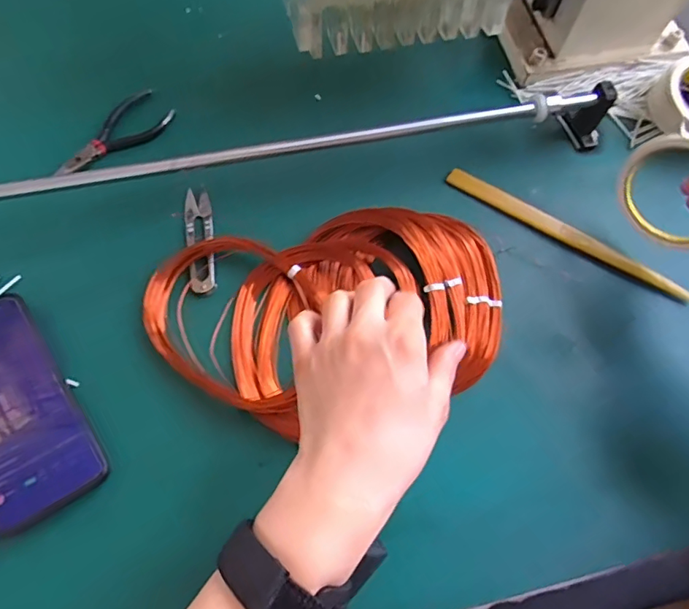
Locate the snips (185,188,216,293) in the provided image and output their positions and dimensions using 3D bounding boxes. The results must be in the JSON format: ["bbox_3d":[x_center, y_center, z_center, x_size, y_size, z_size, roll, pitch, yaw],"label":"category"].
[{"bbox_3d":[-0.119,-0.054,0.414,0.022,0.008,0.096,-8,69,-6],"label":"snips"}]

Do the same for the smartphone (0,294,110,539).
[{"bbox_3d":[-0.235,0.070,0.350,0.074,0.016,0.160,-32,73,-14],"label":"smartphone"}]

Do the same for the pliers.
[{"bbox_3d":[-0.212,-0.154,0.456,0.052,0.012,0.114,40,72,12],"label":"pliers"}]

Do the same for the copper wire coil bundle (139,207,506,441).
[{"bbox_3d":[-0.009,0.002,0.391,0.276,0.028,0.159,-13,70,-8],"label":"copper wire coil bundle"}]

